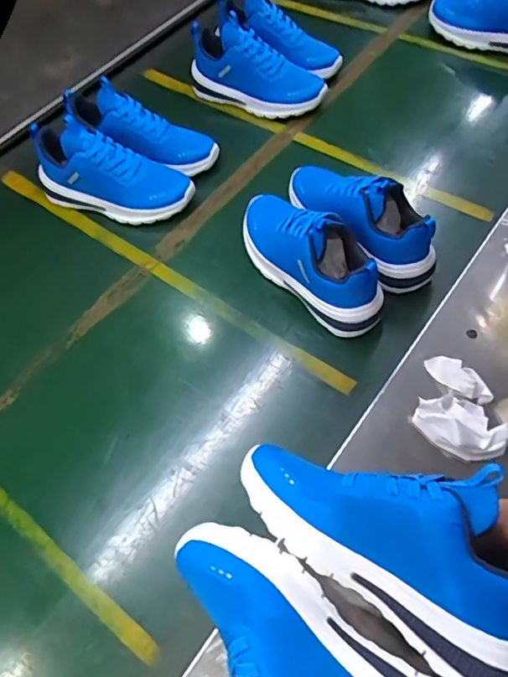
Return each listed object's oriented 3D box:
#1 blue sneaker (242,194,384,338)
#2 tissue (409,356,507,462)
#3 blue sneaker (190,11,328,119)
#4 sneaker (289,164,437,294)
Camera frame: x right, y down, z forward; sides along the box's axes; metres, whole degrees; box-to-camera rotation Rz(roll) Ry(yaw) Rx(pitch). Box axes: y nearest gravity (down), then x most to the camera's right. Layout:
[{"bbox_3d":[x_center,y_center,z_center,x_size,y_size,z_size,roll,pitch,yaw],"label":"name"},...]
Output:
[{"bbox_3d":[0.067,-0.113,0.656,0.082,0.113,0.244,-34,62,-15],"label":"blue sneaker"},{"bbox_3d":[0.251,0.088,0.542,0.155,0.027,0.103,28,65,19],"label":"tissue"},{"bbox_3d":[0.000,-0.452,0.855,0.228,0.109,0.086,26,64,18],"label":"blue sneaker"},{"bbox_3d":[0.136,-0.169,0.675,0.087,0.112,0.248,-36,63,-17],"label":"sneaker"}]

